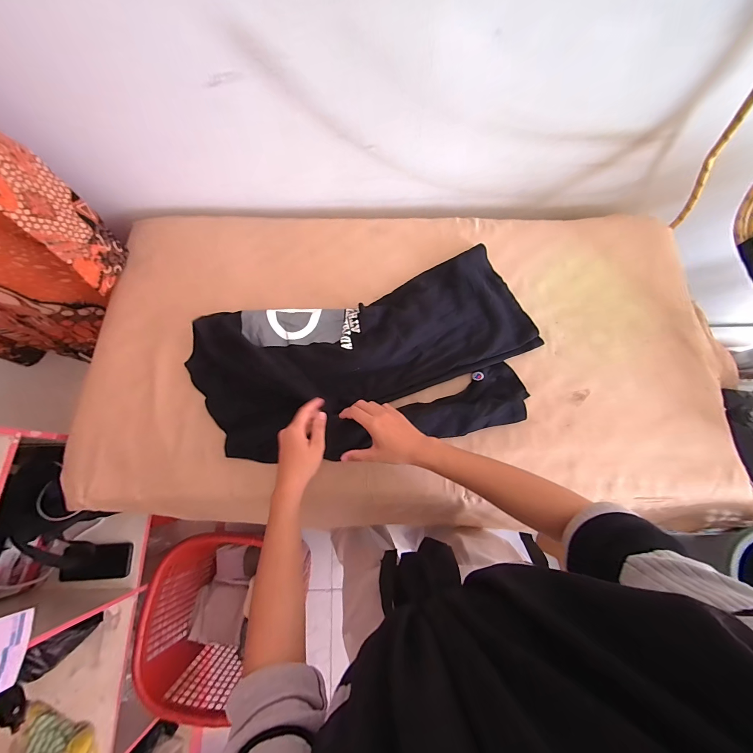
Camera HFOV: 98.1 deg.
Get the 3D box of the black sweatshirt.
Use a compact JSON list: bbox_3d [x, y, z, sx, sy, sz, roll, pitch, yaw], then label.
[{"bbox_3d":[-0.012,-0.040,0.602,0.618,0.047,0.333,-10,73,-5],"label":"black sweatshirt"}]

